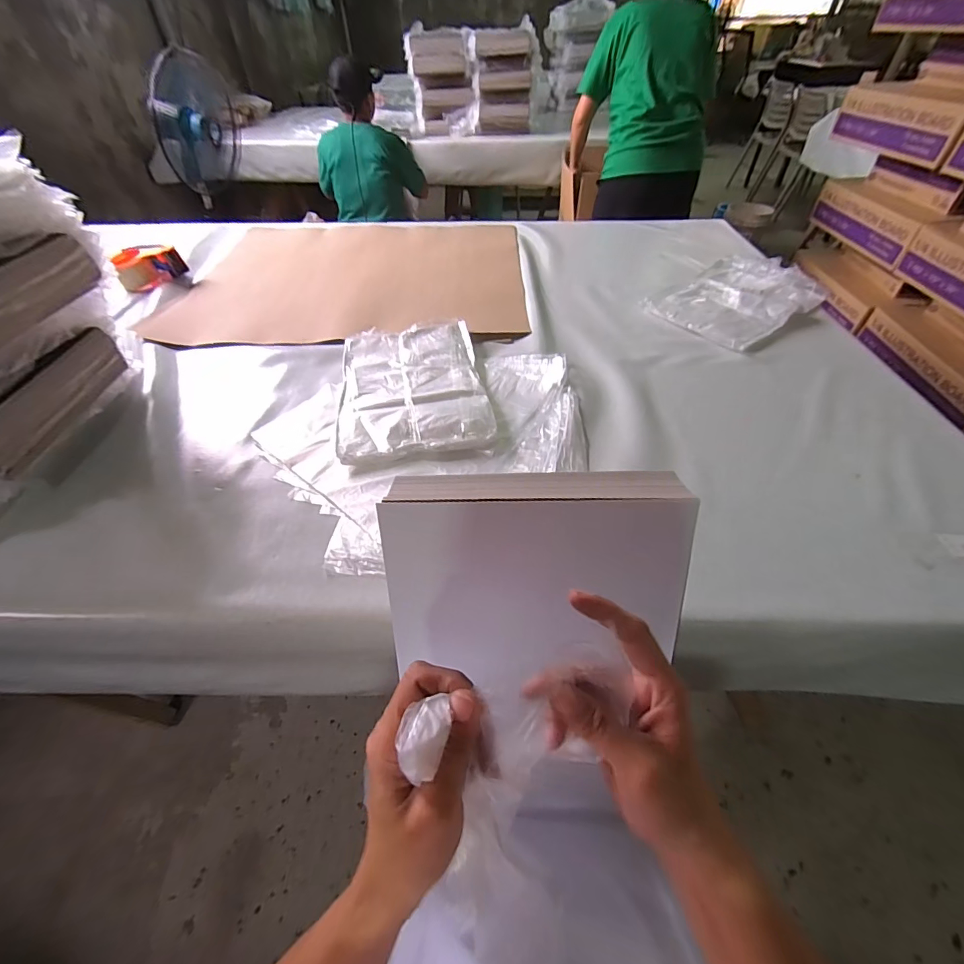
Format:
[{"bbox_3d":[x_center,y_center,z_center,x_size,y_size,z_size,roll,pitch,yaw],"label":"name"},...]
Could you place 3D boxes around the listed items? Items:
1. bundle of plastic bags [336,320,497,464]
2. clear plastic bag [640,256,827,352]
[{"bbox_3d":[-0.118,-0.166,0.714,0.227,0.026,0.330,-8,49,-7],"label":"bundle of plastic bags"},{"bbox_3d":[0.524,-0.385,0.887,0.319,0.049,0.238,-30,55,-24],"label":"clear plastic bag"}]

